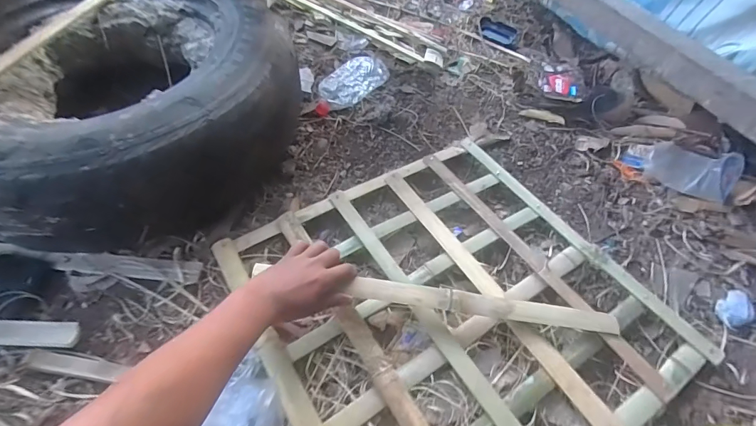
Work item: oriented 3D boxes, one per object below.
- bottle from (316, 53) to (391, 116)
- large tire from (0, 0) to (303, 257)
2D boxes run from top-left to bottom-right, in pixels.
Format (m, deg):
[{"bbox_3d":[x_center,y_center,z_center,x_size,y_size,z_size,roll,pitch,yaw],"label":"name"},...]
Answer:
[{"bbox_3d":[-0.059,-0.284,0.866,0.091,0.037,0.242,32,57,19],"label":"bottle"},{"bbox_3d":[-0.422,-0.202,0.672,0.511,0.196,0.553,-23,58,-21],"label":"large tire"}]

